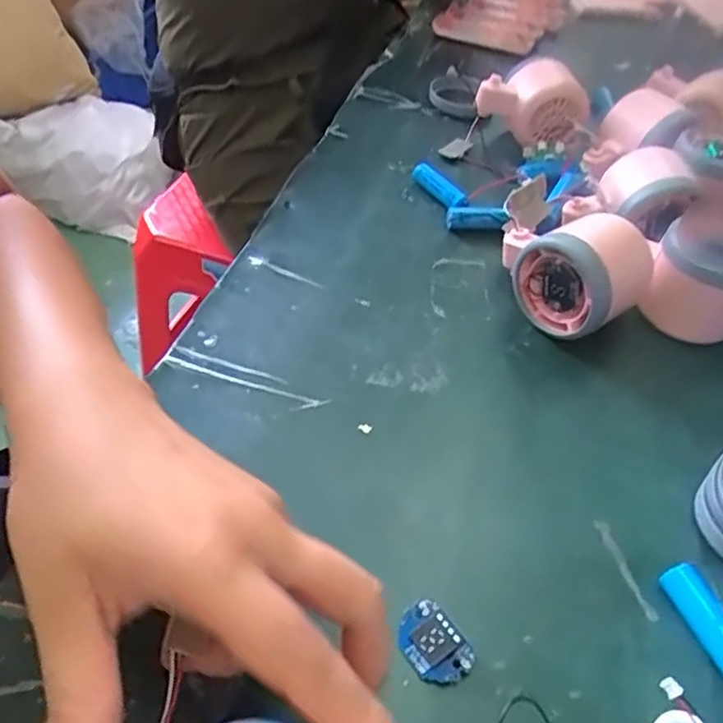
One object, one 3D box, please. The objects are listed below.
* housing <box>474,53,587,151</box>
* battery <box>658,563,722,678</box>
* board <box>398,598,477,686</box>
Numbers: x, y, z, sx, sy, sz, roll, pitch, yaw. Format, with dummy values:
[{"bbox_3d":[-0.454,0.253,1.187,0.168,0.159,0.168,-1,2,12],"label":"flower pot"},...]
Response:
[{"bbox_3d":[0.128,-0.198,0.481,0.078,0.045,0.068,15,47,7],"label":"housing"},{"bbox_3d":[0.134,0.101,0.241,0.010,0.011,0.048,-11,49,-17],"label":"battery"},{"bbox_3d":[0.026,0.105,0.236,0.020,0.007,0.029,-28,56,-29],"label":"board"}]

